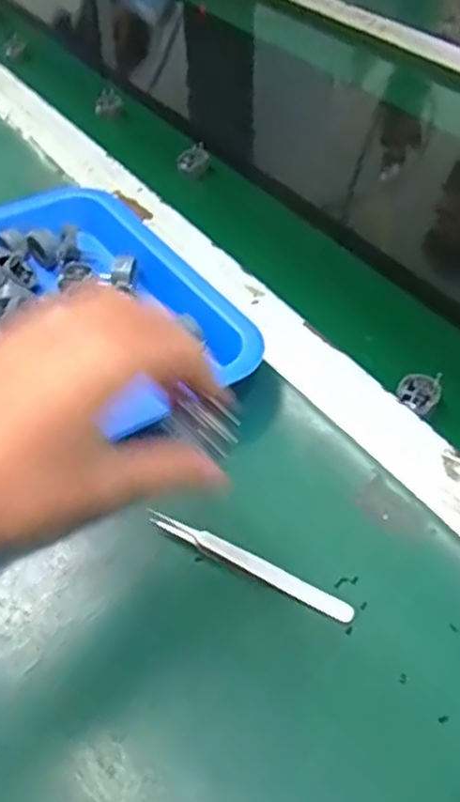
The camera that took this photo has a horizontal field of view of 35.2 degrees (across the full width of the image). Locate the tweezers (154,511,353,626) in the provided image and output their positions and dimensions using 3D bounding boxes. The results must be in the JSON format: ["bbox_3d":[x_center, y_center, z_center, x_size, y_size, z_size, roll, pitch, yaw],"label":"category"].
[{"bbox_3d":[0.010,0.081,0.365,0.111,0.011,0.012,21,50,21],"label":"tweezers"}]

